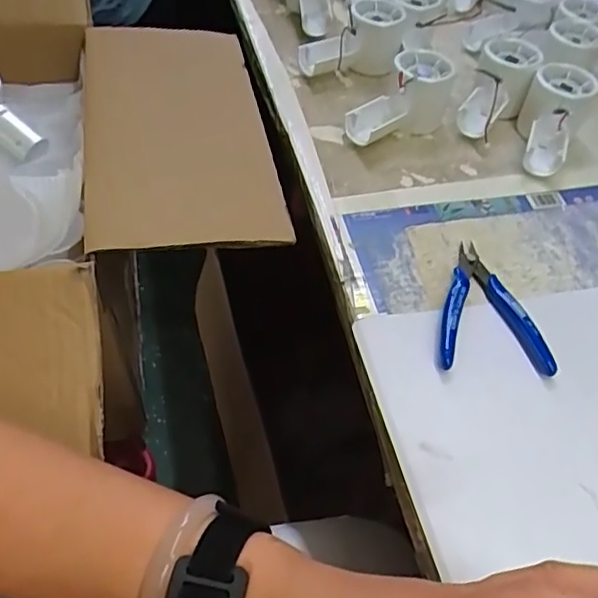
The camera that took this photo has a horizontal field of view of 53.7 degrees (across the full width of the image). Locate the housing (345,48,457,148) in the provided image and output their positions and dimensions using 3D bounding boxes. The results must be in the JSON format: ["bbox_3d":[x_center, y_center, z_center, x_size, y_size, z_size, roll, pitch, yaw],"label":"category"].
[{"bbox_3d":[0.096,-0.184,0.549,0.057,0.055,0.114,38,58,22],"label":"housing"}]

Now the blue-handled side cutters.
[{"bbox_3d":[0.139,0.004,0.434,0.078,0.006,0.113,5,52,-1],"label":"blue-handled side cutters"}]

